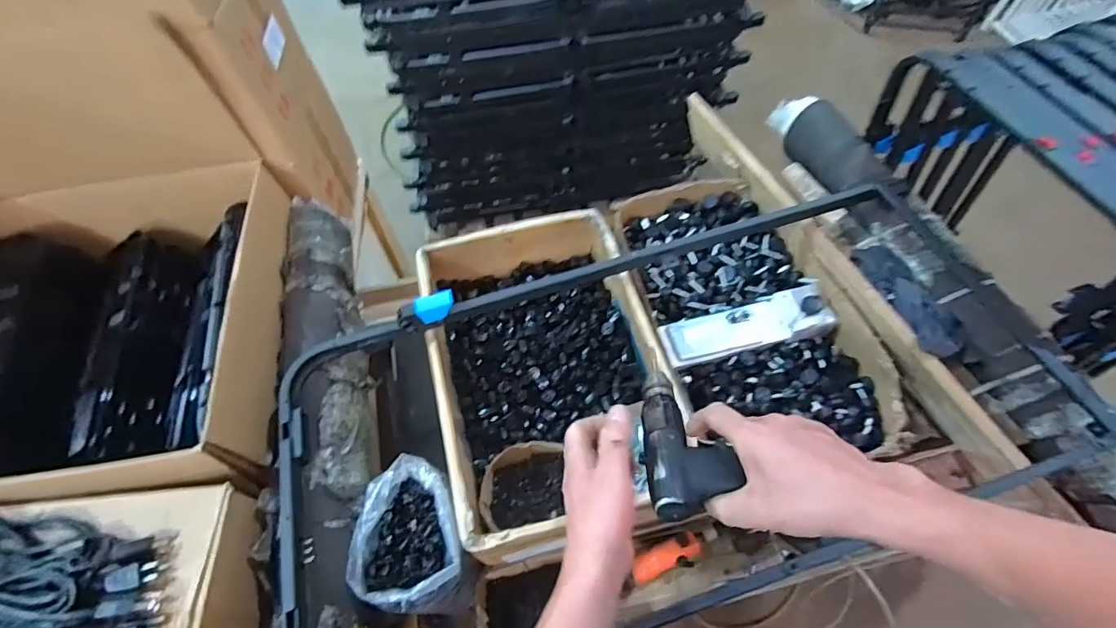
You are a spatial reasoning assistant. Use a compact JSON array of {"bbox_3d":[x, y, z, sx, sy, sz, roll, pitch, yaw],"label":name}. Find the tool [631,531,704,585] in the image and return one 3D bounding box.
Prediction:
[{"bbox_3d":[0.170,0.384,0.791,0.118,0.042,0.046,-30,60,3],"label":"tool"}]

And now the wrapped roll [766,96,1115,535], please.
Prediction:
[{"bbox_3d":[0.621,-0.088,0.857,0.116,0.122,0.941,-16,59,-7],"label":"wrapped roll"}]

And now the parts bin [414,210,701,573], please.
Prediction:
[{"bbox_3d":[-0.018,0.089,0.857,0.368,0.166,0.509,-16,58,-6],"label":"parts bin"}]

